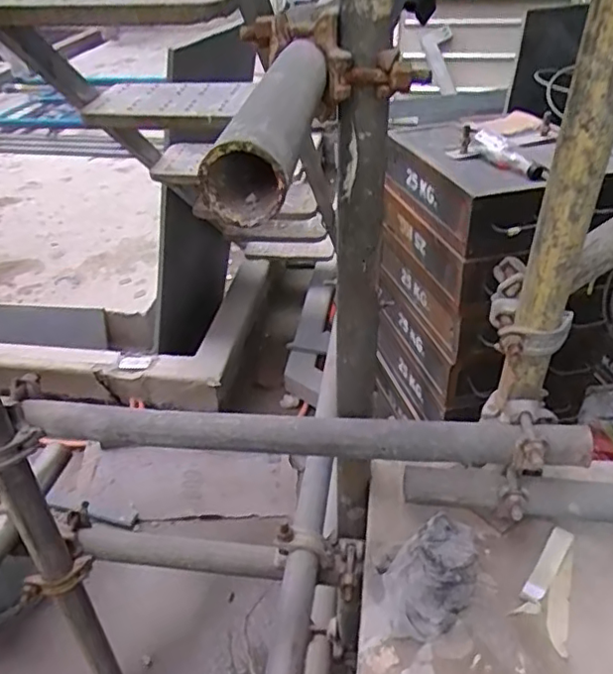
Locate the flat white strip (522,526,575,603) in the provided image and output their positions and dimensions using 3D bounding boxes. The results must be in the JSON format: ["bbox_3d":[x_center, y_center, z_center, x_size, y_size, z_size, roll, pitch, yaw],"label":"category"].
[{"bbox_3d":[0.302,0.282,0.748,0.024,0.008,0.109,29,50,26],"label":"flat white strip"}]

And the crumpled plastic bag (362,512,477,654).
[{"bbox_3d":[0.134,0.286,0.702,0.113,0.078,0.128,8,39,12],"label":"crumpled plastic bag"}]

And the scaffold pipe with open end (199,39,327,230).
[{"bbox_3d":[-0.012,-0.165,0.430,0.045,0.045,0.283,4,37,9],"label":"scaffold pipe with open end"}]

